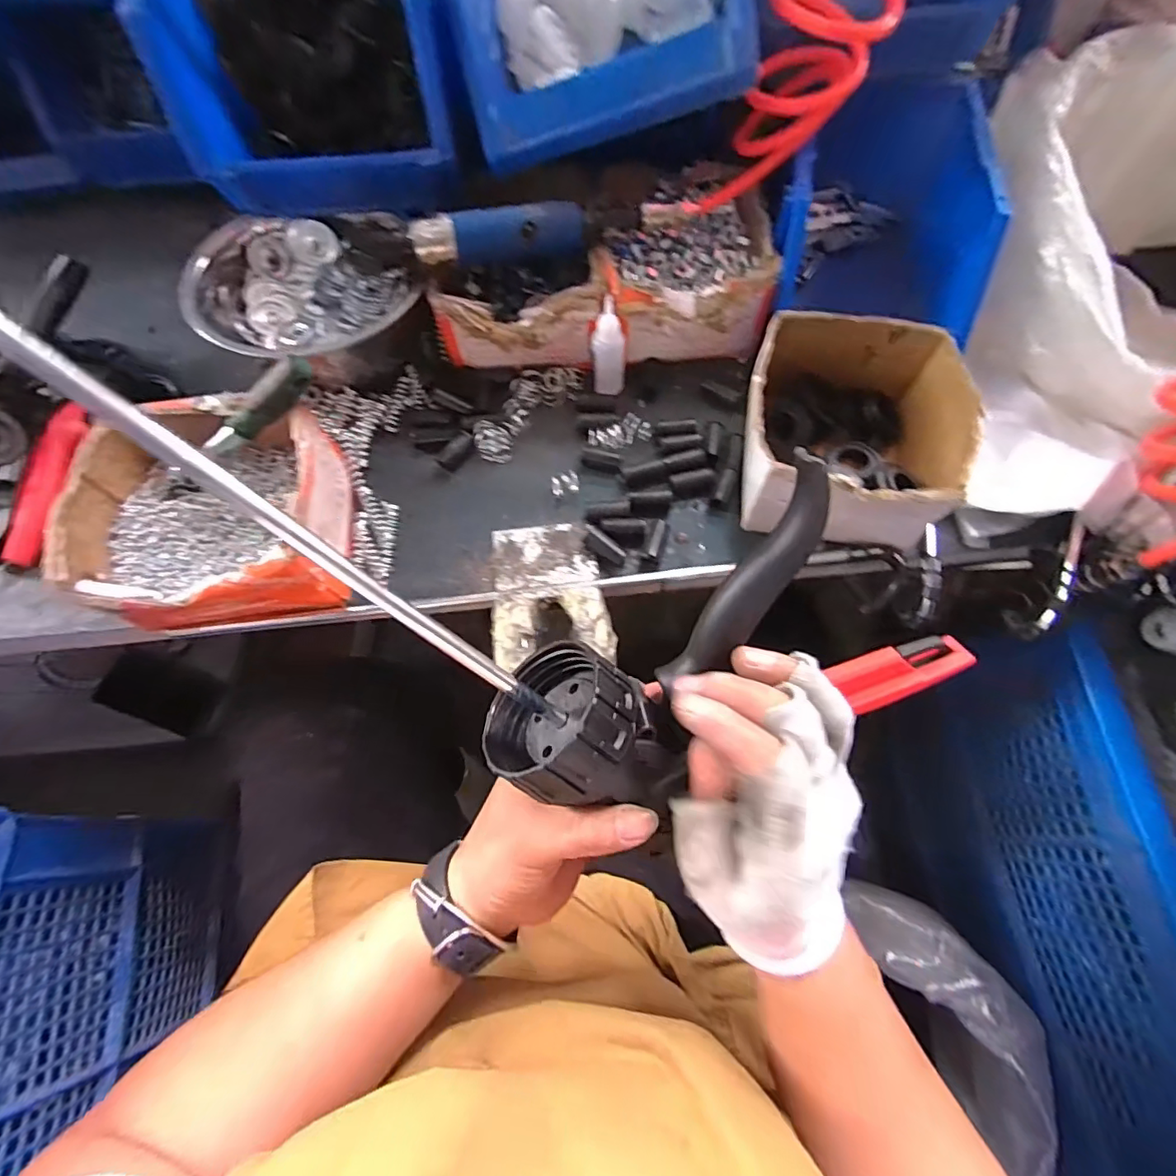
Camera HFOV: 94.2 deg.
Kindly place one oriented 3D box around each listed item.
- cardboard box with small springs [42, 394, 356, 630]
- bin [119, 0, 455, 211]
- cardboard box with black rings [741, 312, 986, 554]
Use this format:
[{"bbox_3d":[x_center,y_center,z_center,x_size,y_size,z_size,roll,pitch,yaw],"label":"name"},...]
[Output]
[{"bbox_3d":[-0.254,-0.051,0.380,0.156,0.075,0.156,-9,66,-4],"label":"cardboard box with small springs"},{"bbox_3d":[-0.206,-0.465,0.407,0.200,0.191,0.276,-2,66,-1],"label":"bin"},{"bbox_3d":[0.188,-0.112,0.396,0.150,0.072,0.156,7,66,3],"label":"cardboard box with black rings"}]

